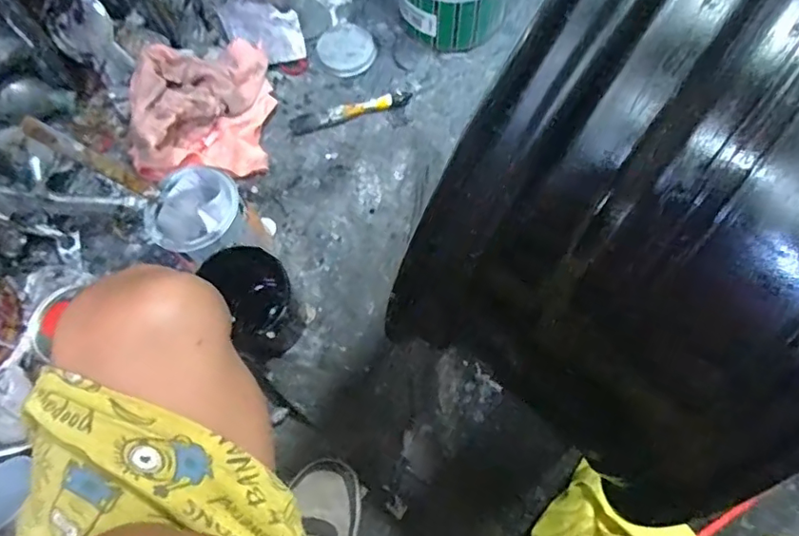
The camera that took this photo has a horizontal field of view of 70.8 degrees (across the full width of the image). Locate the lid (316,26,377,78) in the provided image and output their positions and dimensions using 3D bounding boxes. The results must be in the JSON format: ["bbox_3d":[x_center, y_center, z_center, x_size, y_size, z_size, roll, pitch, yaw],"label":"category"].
[{"bbox_3d":[-0.079,-0.327,0.848,0.085,0.016,0.080,0,73,1],"label":"lid"}]

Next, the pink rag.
[{"bbox_3d":[-0.273,-0.211,0.768,0.174,0.107,0.193,-1,73,1],"label":"pink rag"}]

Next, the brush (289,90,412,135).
[{"bbox_3d":[-0.070,-0.227,0.811,0.177,0.014,0.029,-14,73,-3],"label":"brush"}]

